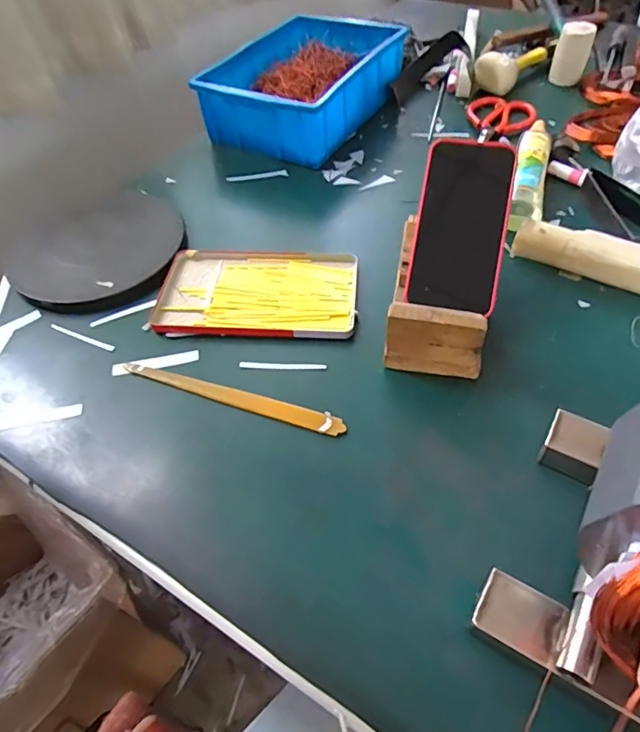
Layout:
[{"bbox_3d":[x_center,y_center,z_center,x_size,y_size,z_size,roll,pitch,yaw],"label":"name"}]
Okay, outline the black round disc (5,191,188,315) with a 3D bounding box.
[{"bbox_3d":[-0.253,-0.136,0.580,0.193,0.023,0.191,-2,51,3],"label":"black round disc"}]

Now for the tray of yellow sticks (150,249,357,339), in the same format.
[{"bbox_3d":[-0.064,-0.081,0.527,0.201,0.011,0.125,2,51,6],"label":"tray of yellow sticks"}]

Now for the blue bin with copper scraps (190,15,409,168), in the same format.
[{"bbox_3d":[-0.021,-0.414,0.728,0.202,0.075,0.283,24,57,22],"label":"blue bin with copper scraps"}]

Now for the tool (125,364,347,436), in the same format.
[{"bbox_3d":[-0.079,0.027,0.443,0.207,0.008,0.020,14,54,15],"label":"tool"}]

